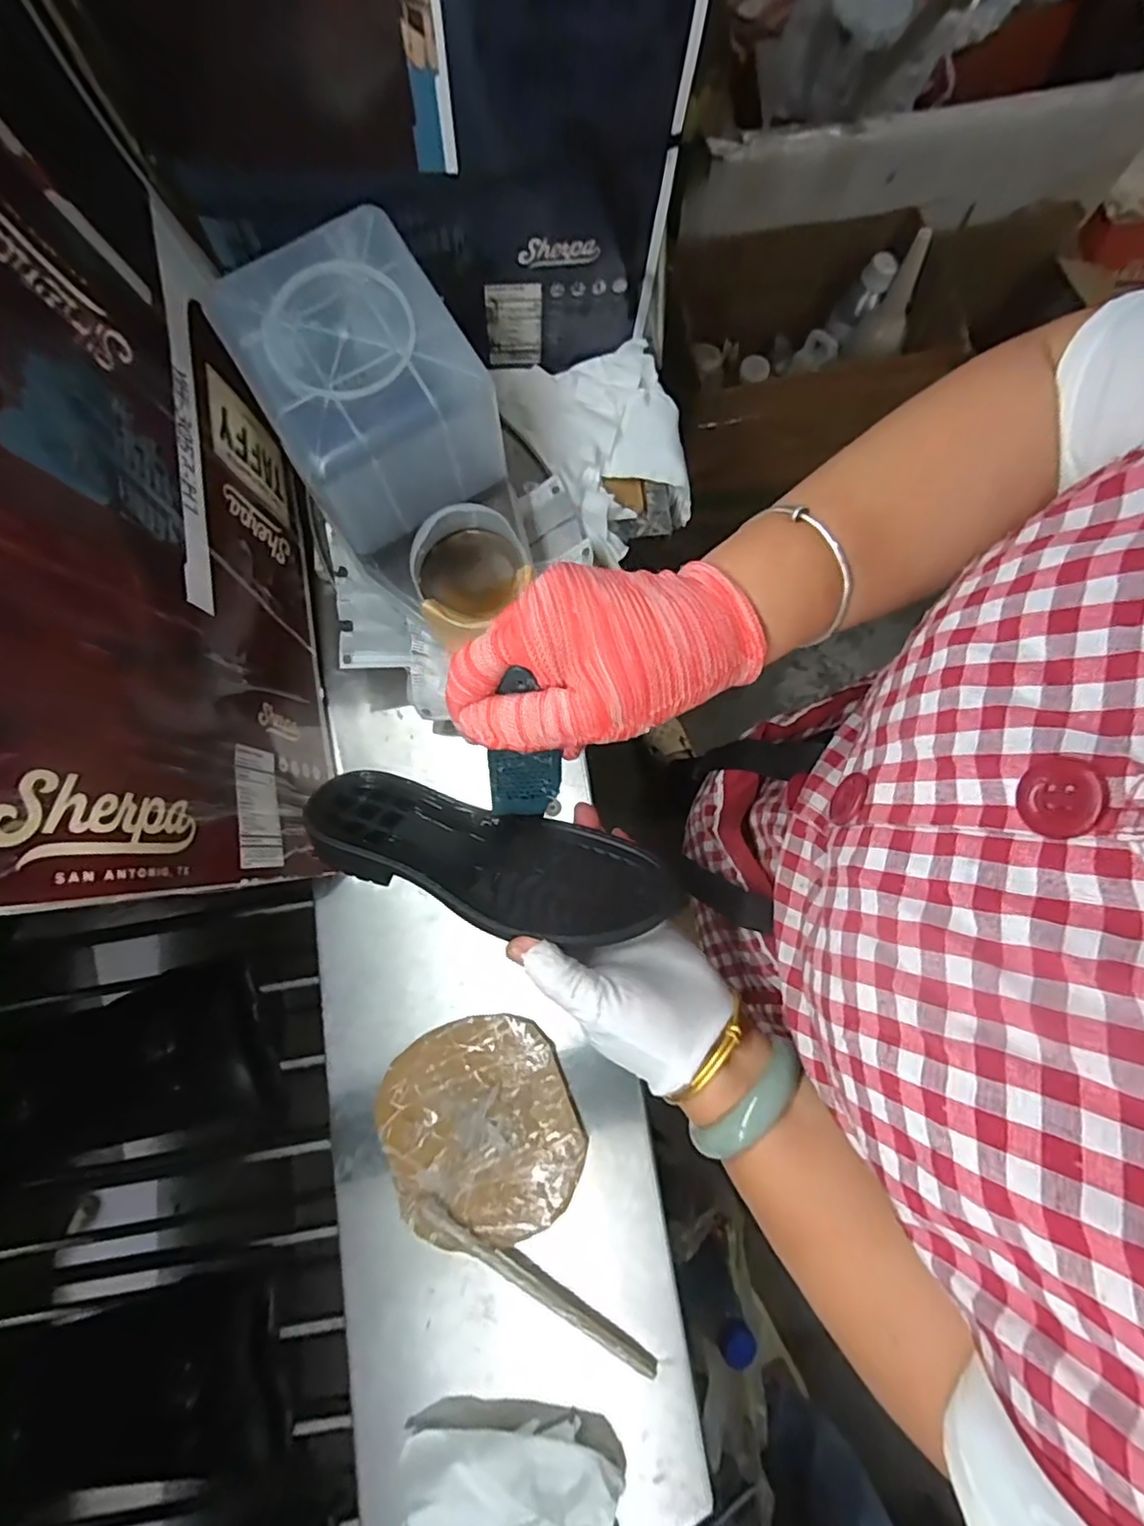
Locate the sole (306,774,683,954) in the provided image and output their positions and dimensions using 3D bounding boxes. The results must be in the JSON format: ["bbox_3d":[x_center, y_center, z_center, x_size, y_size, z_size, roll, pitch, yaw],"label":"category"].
[{"bbox_3d":[-0.045,0.058,0.339,0.196,0.033,0.071,16,44,3],"label":"sole"}]

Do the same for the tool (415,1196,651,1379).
[{"bbox_3d":[-0.030,0.380,0.447,0.196,0.010,0.025,31,80,7],"label":"tool"}]

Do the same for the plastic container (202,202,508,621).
[{"bbox_3d":[-0.139,-0.242,0.459,0.134,0.177,0.155,-36,79,-6],"label":"plastic container"}]

